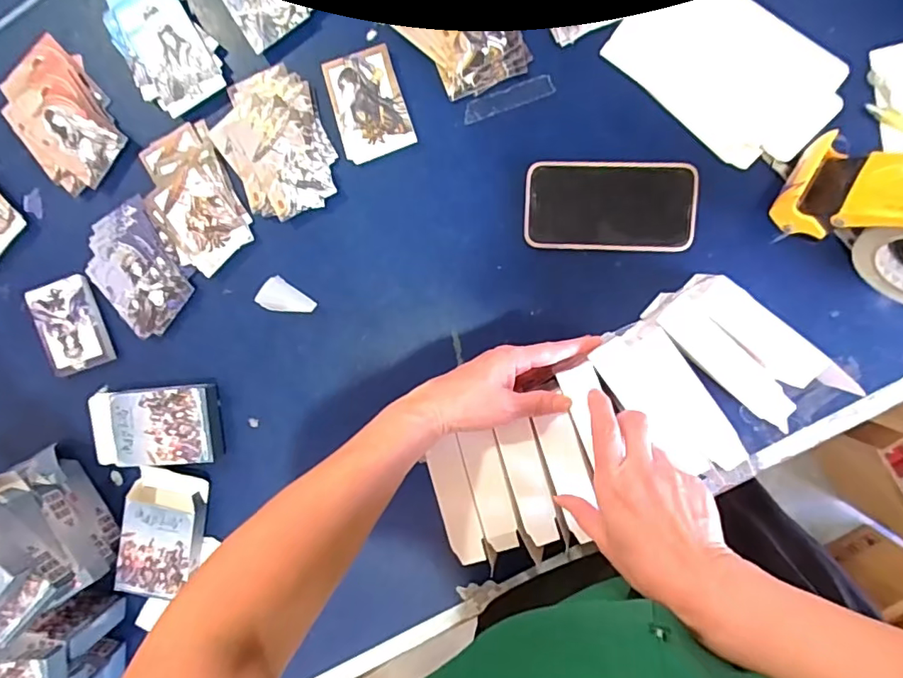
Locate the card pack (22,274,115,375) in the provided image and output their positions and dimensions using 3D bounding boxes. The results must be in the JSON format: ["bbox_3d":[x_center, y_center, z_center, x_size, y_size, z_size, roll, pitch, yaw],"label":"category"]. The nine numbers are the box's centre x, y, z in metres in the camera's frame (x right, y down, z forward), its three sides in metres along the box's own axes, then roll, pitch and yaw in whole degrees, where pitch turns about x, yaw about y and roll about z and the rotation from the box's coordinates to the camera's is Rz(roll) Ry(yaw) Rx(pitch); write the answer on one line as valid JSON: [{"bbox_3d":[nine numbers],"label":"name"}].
[{"bbox_3d":[-0.387,-0.013,0.559,0.066,0.018,0.090,-16,95,7],"label":"card pack"}]

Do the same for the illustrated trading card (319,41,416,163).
[{"bbox_3d":[-0.077,-0.218,0.512,0.065,0.012,0.093,-16,95,7],"label":"illustrated trading card"}]

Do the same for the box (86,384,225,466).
[{"bbox_3d":[-0.302,0.088,0.557,0.125,0.028,0.076,-3,96,6],"label":"box"}]

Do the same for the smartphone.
[{"bbox_3d":[0.145,-0.121,0.501,0.150,0.010,0.078,2,97,5],"label":"smartphone"}]

